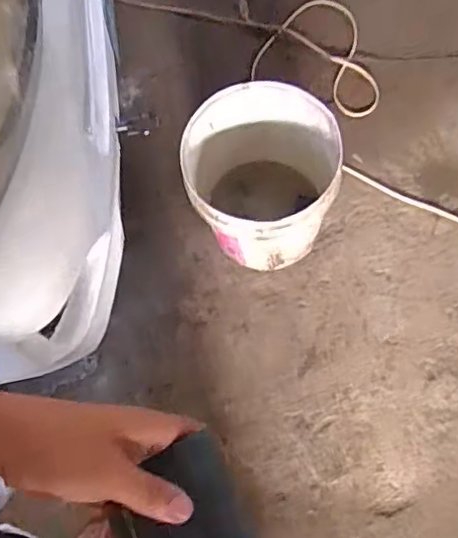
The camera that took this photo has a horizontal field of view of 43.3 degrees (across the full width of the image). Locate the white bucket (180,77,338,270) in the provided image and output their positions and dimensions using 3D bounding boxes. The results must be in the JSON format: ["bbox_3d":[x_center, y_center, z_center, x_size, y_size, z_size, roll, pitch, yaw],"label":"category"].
[{"bbox_3d":[0.057,-0.177,1.166,0.279,0.308,0.322,10,67,2],"label":"white bucket"}]

